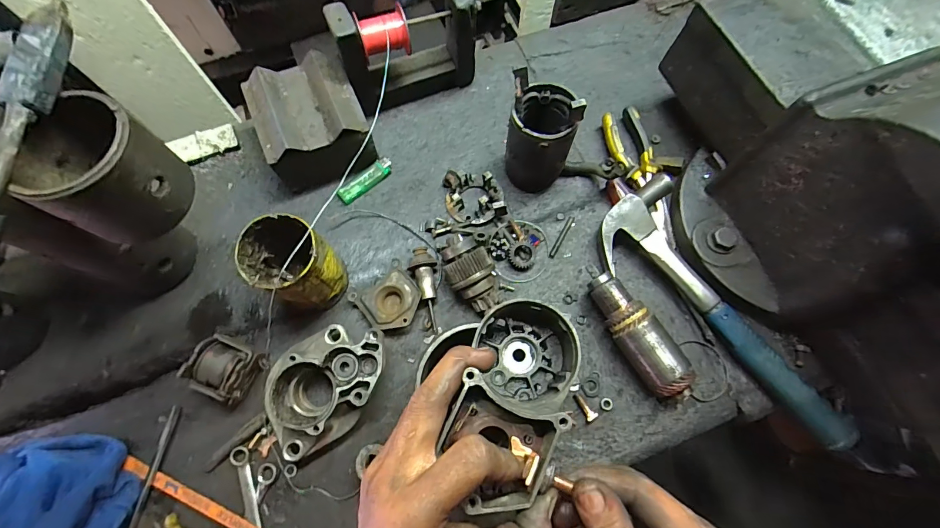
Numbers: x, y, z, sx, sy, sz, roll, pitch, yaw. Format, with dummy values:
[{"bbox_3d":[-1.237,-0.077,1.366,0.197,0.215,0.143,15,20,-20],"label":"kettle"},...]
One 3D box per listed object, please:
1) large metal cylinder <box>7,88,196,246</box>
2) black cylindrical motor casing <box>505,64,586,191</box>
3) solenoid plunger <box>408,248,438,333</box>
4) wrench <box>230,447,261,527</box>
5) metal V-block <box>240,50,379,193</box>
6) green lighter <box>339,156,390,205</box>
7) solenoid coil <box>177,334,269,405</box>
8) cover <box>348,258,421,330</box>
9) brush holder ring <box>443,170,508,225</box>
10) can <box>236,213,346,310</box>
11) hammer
[{"bbox_3d":[-0.280,-0.070,0.308,0.087,0.079,0.088,21,72,7],"label":"large metal cylinder"},{"bbox_3d":[0.082,-0.148,0.467,0.073,0.137,0.079,0,71,0],"label":"black cylindrical motor casing"},{"bbox_3d":[-0.048,0.027,0.461,0.030,0.026,0.098,-14,71,-5],"label":"solenoid plunger"},{"bbox_3d":[-0.220,0.260,0.401,0.026,0.009,0.144,-24,72,-8],"label":"wrench"},{"bbox_3d":[-0.192,-0.166,0.492,0.119,0.099,0.117,-23,72,-8],"label":"metal V-block"},{"bbox_3d":[-0.134,-0.108,0.517,0.079,0.015,0.019,-42,75,-13],"label":"green lighter"},{"bbox_3d":[-0.258,0.113,0.425,0.057,0.046,0.057,26,73,9],"label":"solenoid coil"},{"bbox_3d":[-0.091,0.043,0.461,0.066,0.021,0.067,-38,75,-12],"label":"cover"},{"bbox_3d":[0.005,-0.086,0.495,0.071,0.039,0.066,0,71,0],"label":"brush holder ring"},{"bbox_3d":[-0.182,0.003,0.425,0.076,0.114,0.070,0,71,0],"label":"can"},{"bbox_3d":[0.288,0.041,0.444,0.321,0.045,0.115,43,76,14],"label":"hammer"}]

